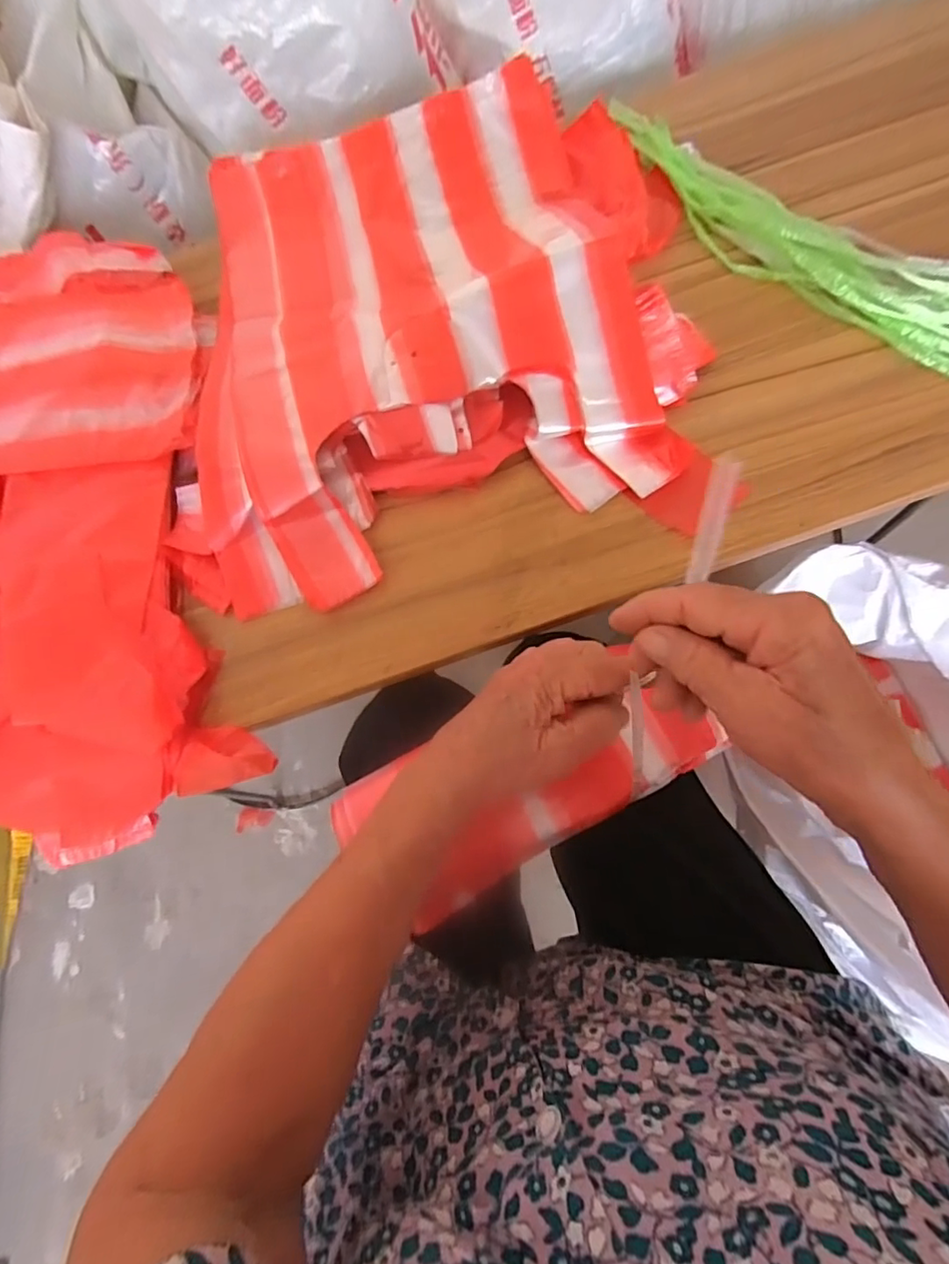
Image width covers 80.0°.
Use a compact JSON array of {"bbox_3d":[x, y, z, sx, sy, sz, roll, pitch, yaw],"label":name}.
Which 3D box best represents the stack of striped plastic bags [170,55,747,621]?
[{"bbox_3d":[-0.028,-0.249,0.438,0.404,0.065,0.445,-4,71,5],"label":"stack of striped plastic bags"}]

